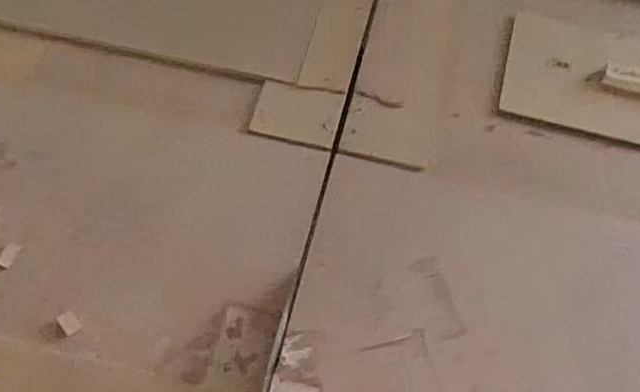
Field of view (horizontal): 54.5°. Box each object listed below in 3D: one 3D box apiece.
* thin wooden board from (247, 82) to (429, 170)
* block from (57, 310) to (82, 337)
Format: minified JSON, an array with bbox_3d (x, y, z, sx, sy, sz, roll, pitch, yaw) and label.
[{"bbox_3d":[0.027,-0.090,0.732,0.205,0.009,0.083,14,59,5],"label":"thin wooden board"},{"bbox_3d":[-0.241,0.121,0.596,0.016,0.007,0.023,-34,66,-21],"label":"block"}]

